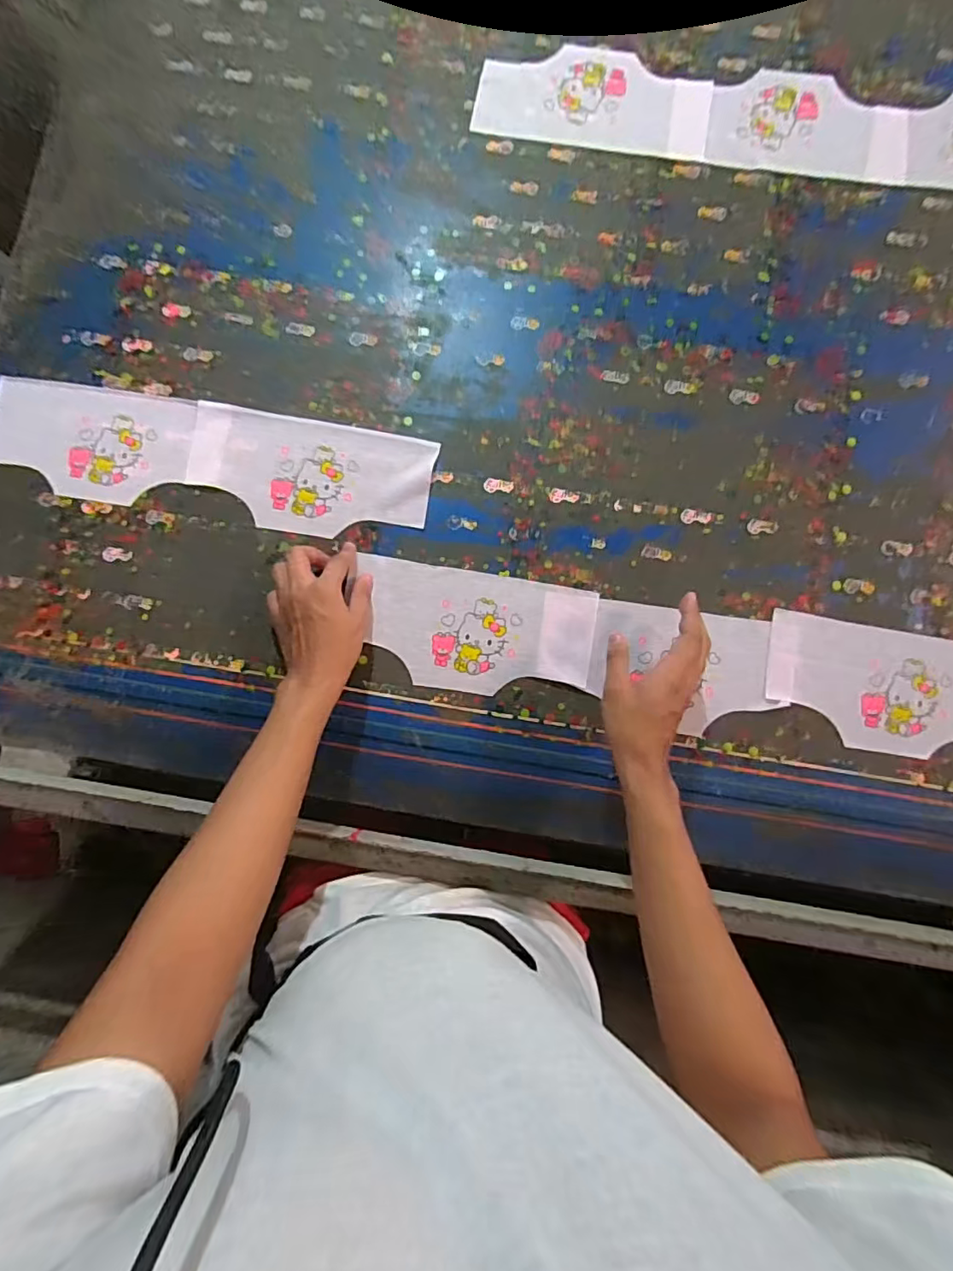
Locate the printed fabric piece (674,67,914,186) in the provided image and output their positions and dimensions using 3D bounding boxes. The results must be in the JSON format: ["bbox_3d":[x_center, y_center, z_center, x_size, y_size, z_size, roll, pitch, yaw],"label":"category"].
[{"bbox_3d":[0.386,-0.631,0.673,0.284,0.006,0.132,8,83,1],"label":"printed fabric piece"}]

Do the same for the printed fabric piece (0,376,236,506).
[{"bbox_3d":[-0.431,-0.221,0.633,0.276,0.007,0.129,7,83,1],"label":"printed fabric piece"}]

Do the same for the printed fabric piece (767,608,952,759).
[{"bbox_3d":[0.462,0.059,0.600,0.279,0.009,0.135,8,83,1],"label":"printed fabric piece"}]

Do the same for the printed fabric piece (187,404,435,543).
[{"bbox_3d":[-0.192,-0.183,0.629,0.275,0.004,0.132,11,83,1],"label":"printed fabric piece"}]

